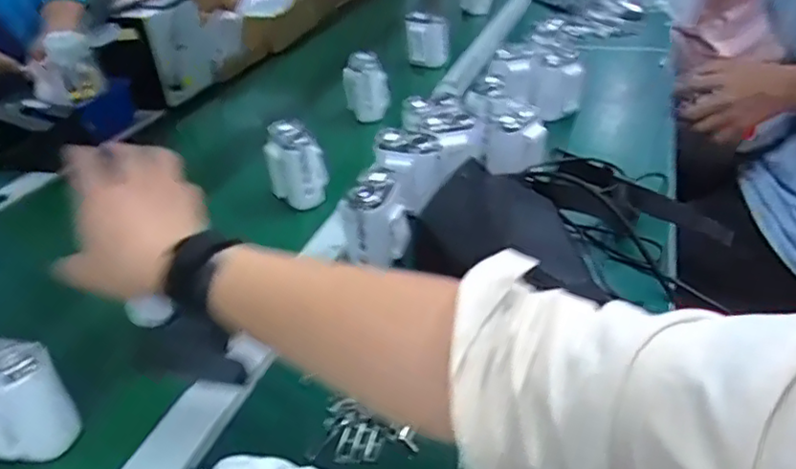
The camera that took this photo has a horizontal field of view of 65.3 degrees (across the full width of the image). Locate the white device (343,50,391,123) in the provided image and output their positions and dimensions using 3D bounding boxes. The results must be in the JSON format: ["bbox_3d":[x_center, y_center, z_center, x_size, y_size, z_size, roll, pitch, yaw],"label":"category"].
[{"bbox_3d":[-0.046,-0.212,0.892,0.063,0.085,0.048,-4,33,2],"label":"white device"}]

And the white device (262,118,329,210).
[{"bbox_3d":[-0.115,-0.081,0.700,0.063,0.082,0.062,-7,35,-8],"label":"white device"}]

